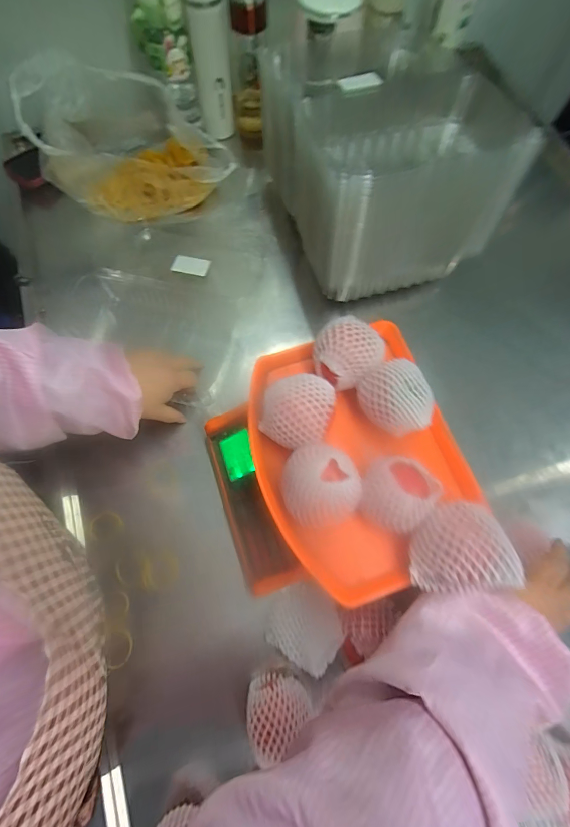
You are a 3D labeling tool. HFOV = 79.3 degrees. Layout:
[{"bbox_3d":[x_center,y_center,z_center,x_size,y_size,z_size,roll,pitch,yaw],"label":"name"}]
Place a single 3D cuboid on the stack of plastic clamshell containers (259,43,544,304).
[{"bbox_3d":[0.180,-0.336,0.530,0.295,0.215,0.209,-15,72,-6],"label":"stack of plastic clamshell containers"}]

